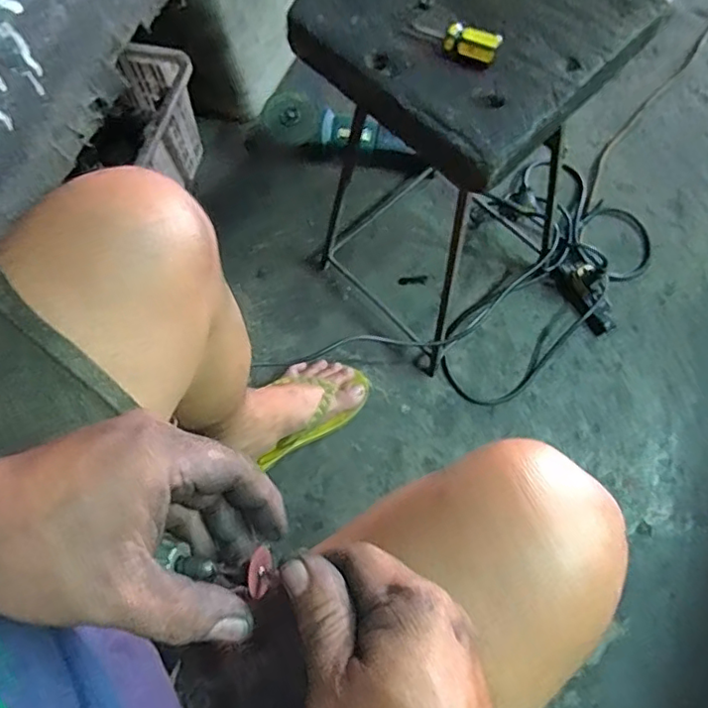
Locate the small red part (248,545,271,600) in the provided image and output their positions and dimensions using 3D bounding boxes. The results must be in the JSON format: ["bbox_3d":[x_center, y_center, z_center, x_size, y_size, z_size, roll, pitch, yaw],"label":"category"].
[{"bbox_3d":[-0.044,0.103,0.276,0.008,0.011,0.023,10,73,5],"label":"small red part"}]

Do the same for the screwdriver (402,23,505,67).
[{"bbox_3d":[0.078,-0.262,0.487,0.086,0.025,0.021,30,75,24],"label":"screwdriver"}]

